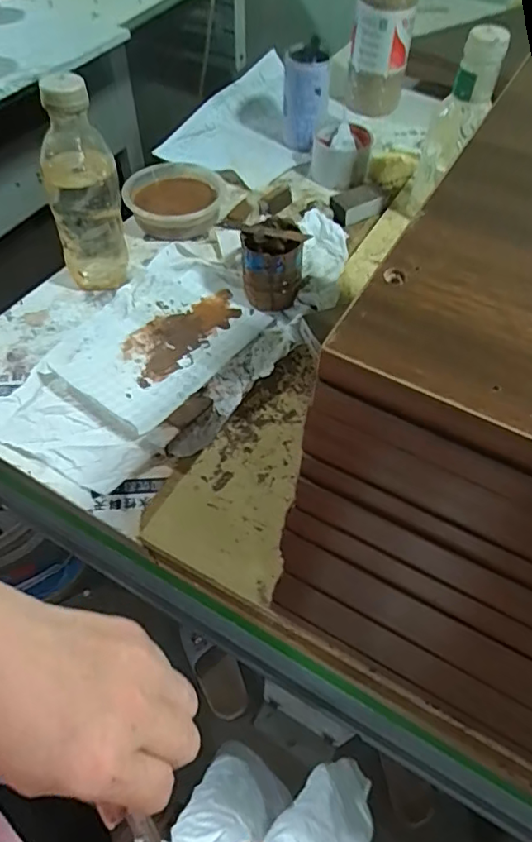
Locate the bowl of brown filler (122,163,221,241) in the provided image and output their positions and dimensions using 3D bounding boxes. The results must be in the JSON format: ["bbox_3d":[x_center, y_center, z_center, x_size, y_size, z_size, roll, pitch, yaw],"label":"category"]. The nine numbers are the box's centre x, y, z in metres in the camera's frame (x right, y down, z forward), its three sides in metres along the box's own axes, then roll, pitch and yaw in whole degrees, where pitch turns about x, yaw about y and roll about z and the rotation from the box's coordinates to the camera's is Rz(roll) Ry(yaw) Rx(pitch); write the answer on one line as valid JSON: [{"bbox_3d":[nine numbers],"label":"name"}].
[{"bbox_3d":[-0.121,-0.296,0.719,0.128,0.037,0.127,-1,54,-1],"label":"bowl of brown filler"}]

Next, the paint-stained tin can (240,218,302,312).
[{"bbox_3d":[0.006,-0.172,0.604,0.066,0.076,0.072,-4,55,-2],"label":"paint-stained tin can"}]

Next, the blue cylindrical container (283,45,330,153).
[{"bbox_3d":[0.057,-0.471,0.804,0.065,0.115,0.077,4,54,2],"label":"blue cylindrical container"}]

